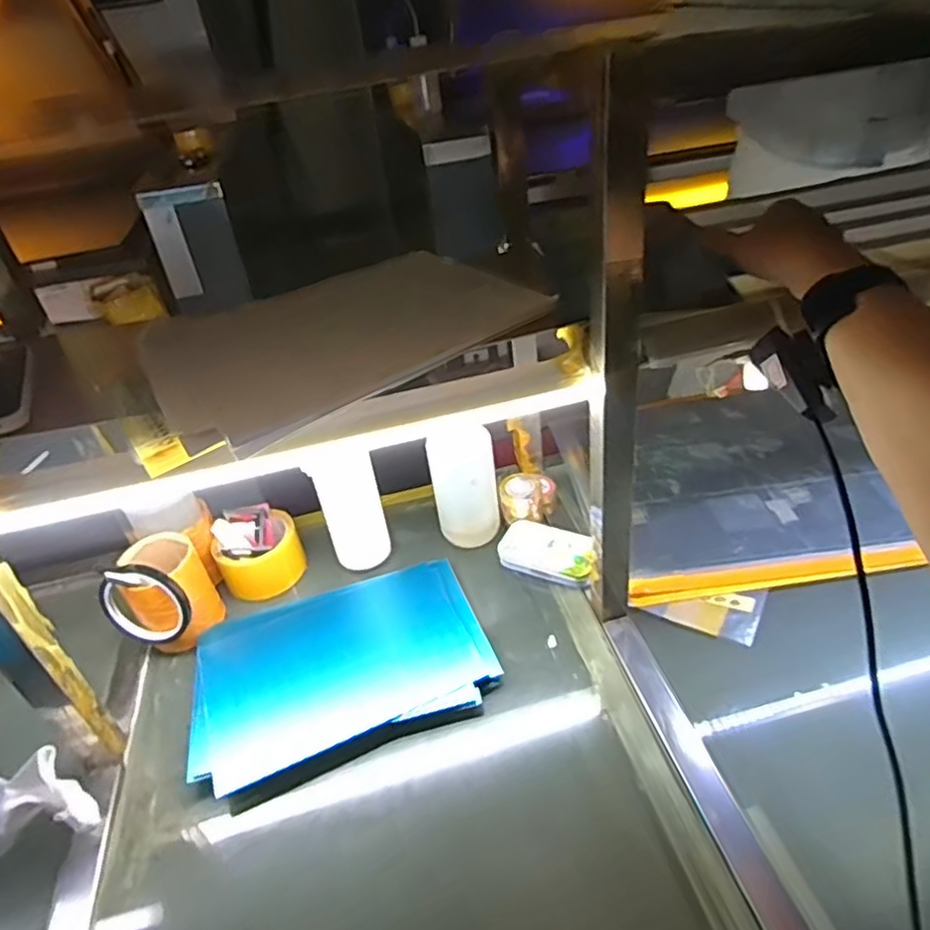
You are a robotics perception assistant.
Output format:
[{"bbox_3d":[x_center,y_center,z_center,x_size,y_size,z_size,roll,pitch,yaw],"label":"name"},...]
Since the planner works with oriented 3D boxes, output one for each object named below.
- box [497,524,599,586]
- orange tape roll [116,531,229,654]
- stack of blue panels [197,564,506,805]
[{"bbox_3d":[0.093,0.098,0.736,0.116,0.017,0.066,7,57,21],"label":"box"},{"bbox_3d":[-0.311,0.134,0.687,0.072,0.100,0.076,-5,36,4],"label":"orange tape roll"},{"bbox_3d":[-0.124,0.195,0.652,0.282,0.020,0.191,-17,37,-13],"label":"stack of blue panels"}]

